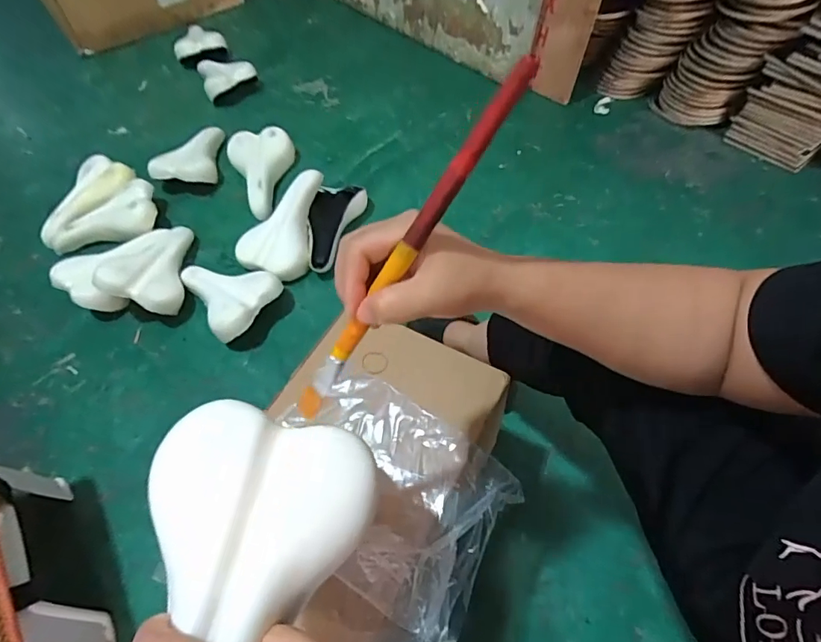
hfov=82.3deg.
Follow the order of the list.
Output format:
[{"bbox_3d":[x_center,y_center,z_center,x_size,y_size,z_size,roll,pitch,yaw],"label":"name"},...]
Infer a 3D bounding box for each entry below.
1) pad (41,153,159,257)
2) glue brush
[{"bbox_3d":[-0.743,-0.262,1.113,0.291,0.087,0.258,37,67,25],"label":"pad"},{"bbox_3d":[-0.009,-0.033,0.301,0.014,0.273,0.015,2,42,-47],"label":"glue brush"}]

